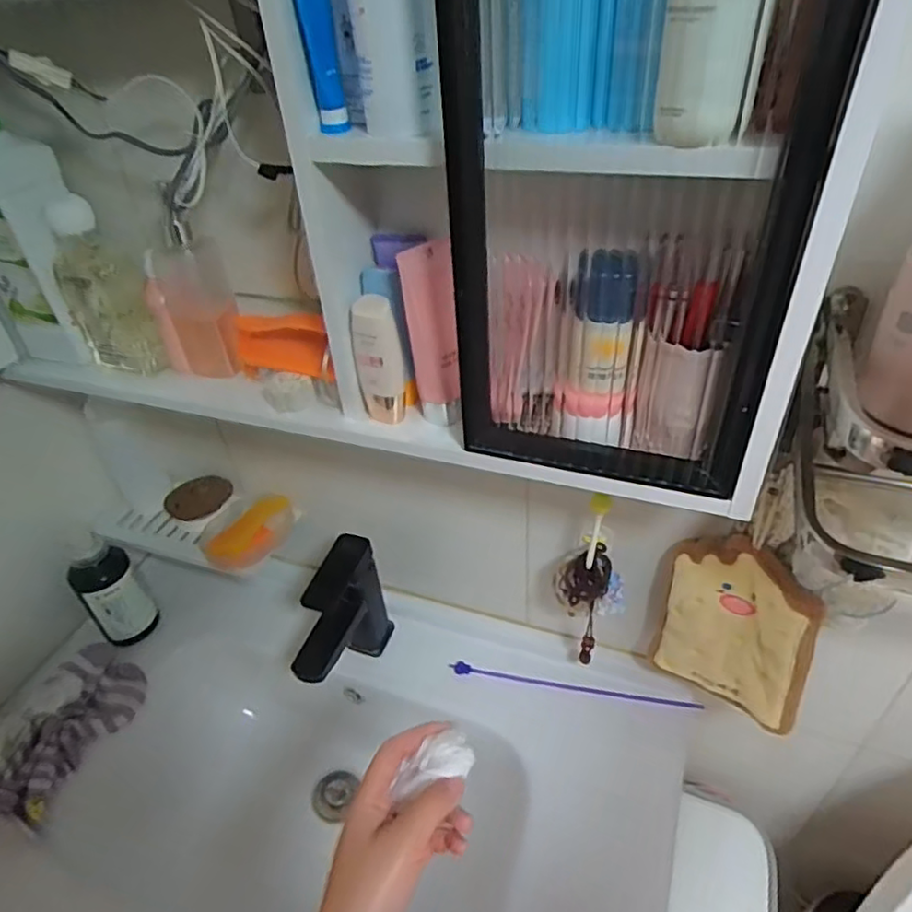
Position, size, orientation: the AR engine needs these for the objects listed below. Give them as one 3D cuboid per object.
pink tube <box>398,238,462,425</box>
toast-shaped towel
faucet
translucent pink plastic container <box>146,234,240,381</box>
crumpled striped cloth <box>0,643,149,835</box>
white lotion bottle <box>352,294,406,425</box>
[{"bbox_3d":[-0.017,-0.093,0.506,0.036,0.149,0.027,-3,39,2],"label":"pink tube"},{"bbox_3d":[0.270,0.169,0.609,0.142,0.199,0.032,30,51,35],"label":"toast-shaped towel"},{"bbox_3d":[-0.134,0.202,0.733,0.049,0.163,0.148,12,42,20],"label":"faucet"},{"bbox_3d":[-0.254,-0.144,0.616,0.077,0.124,0.045,7,41,14],"label":"translucent pink plastic container"},{"bbox_3d":[-0.447,0.308,0.721,0.102,0.081,0.200,10,42,18],"label":"crumpled striped cloth"},{"bbox_3d":[-0.063,-0.076,0.519,0.037,0.116,0.018,26,49,32],"label":"white lotion bottle"}]

